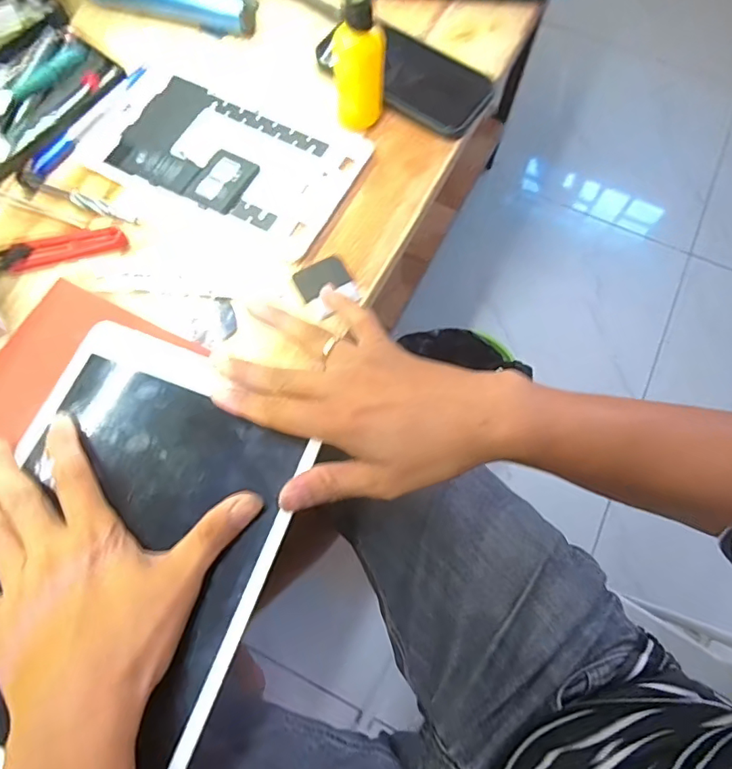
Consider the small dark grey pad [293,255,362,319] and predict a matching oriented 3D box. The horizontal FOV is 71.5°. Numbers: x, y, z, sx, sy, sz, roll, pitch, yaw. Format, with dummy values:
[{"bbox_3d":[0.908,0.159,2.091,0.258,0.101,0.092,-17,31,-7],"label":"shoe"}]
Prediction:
[{"bbox_3d":[-0.028,-0.070,0.363,0.038,0.004,0.042,-26,72,-10],"label":"small dark grey pad"}]

